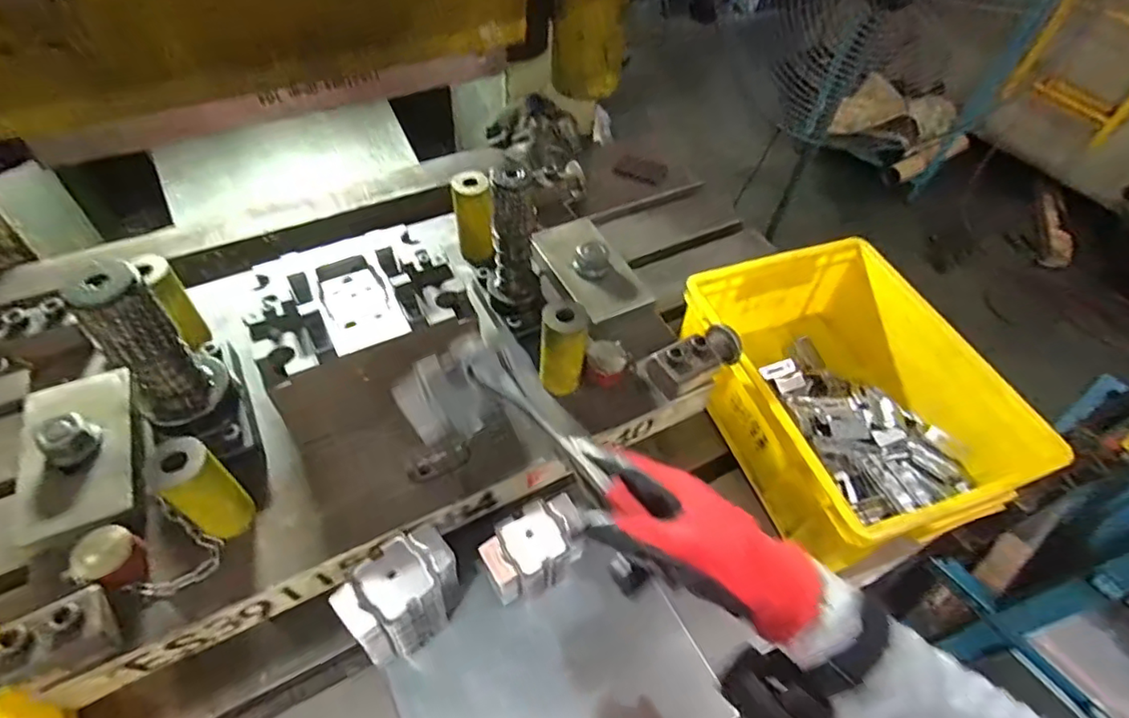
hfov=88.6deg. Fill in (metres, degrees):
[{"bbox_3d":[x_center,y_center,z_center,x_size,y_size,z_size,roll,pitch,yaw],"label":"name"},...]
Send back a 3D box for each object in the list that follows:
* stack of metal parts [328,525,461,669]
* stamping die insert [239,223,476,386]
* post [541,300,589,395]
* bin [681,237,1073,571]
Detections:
[{"bbox_3d":[-0.134,0.211,0.500,0.089,0.138,0.053,-28,58,-23],"label":"stack of metal parts"},{"bbox_3d":[-0.183,-0.059,0.502,0.173,0.030,0.125,-21,55,-19],"label":"stamping die insert"},{"bbox_3d":[-0.001,-0.010,0.532,0.041,0.091,0.038,7,51,2],"label":"post"},{"bbox_3d":[0.313,0.047,0.670,0.264,0.147,0.343,-17,54,-16],"label":"bin"}]

